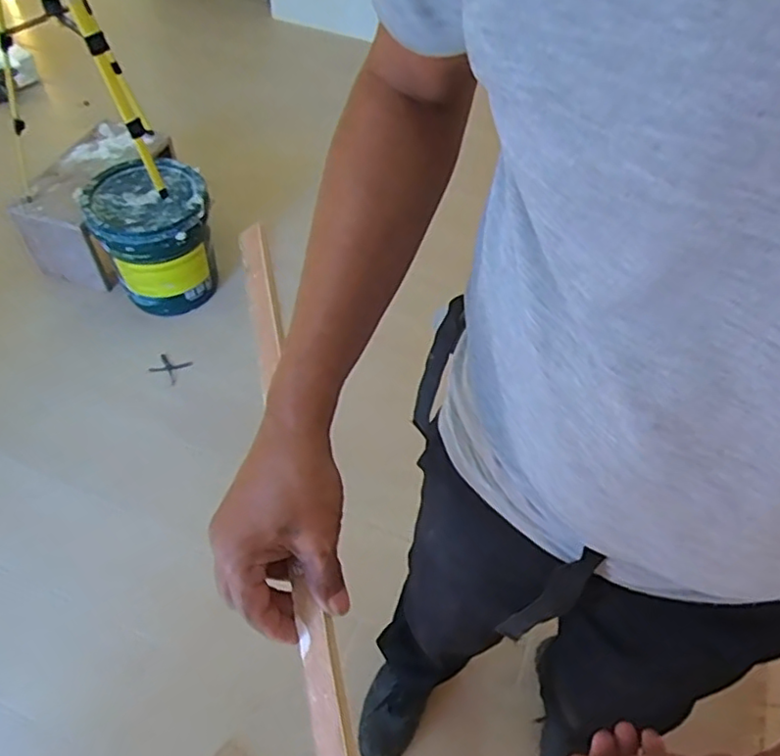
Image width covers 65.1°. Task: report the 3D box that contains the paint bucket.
[{"bbox_3d":[-0.622,-0.367,1.638,0.275,0.334,0.281,1,53,-2],"label":"paint bucket"}]

